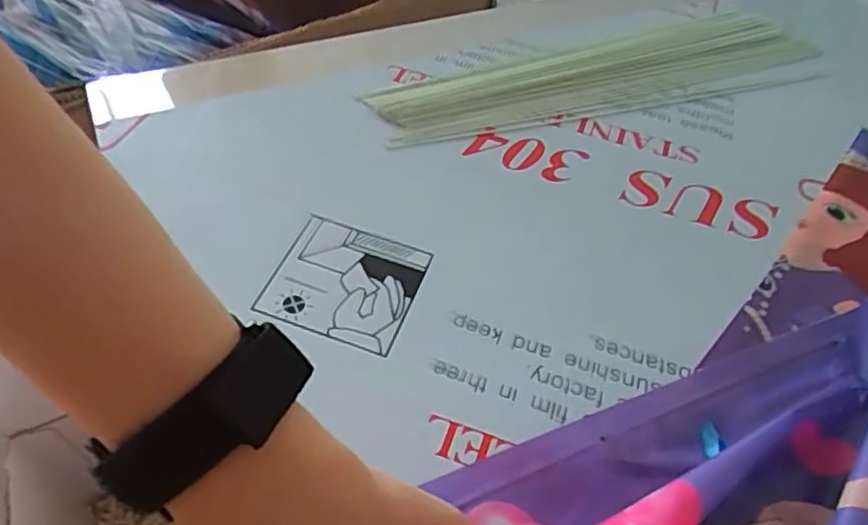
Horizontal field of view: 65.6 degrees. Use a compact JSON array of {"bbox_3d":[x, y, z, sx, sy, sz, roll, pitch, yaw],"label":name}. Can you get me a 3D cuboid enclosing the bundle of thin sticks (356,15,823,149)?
[{"bbox_3d":[0.160,-0.163,0.604,0.421,0.017,0.102,-16,51,-18],"label":"bundle of thin sticks"}]

